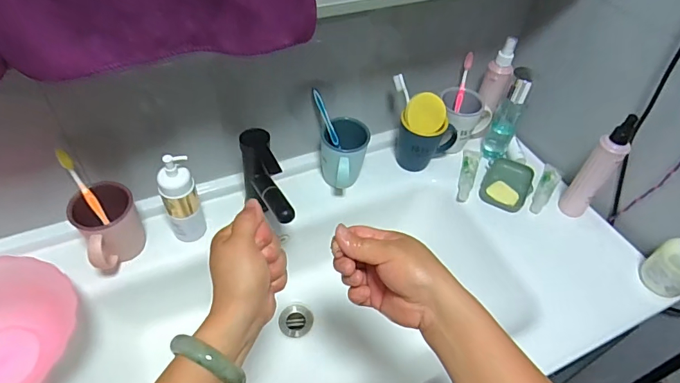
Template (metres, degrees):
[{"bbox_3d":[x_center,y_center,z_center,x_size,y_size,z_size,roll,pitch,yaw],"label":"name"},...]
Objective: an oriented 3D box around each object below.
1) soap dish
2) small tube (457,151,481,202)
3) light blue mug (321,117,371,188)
[{"bbox_3d":[0.314,-0.015,0.815,0.083,0.019,0.119,24,65,16],"label":"soap dish"},{"bbox_3d":[0.247,-0.035,0.840,0.031,0.015,0.143,16,48,12],"label":"small tube"},{"bbox_3d":[0.007,-0.051,0.765,0.078,0.116,0.112,6,62,8],"label":"light blue mug"}]

